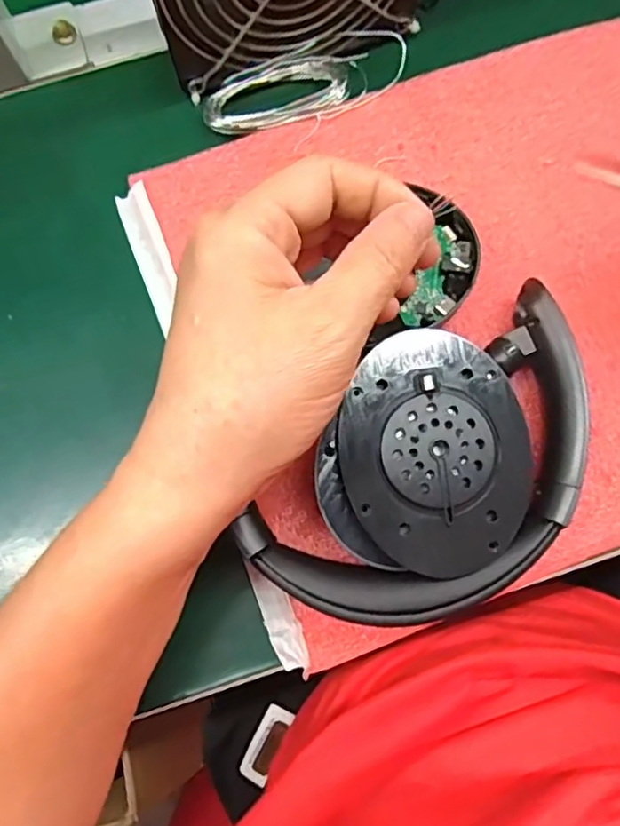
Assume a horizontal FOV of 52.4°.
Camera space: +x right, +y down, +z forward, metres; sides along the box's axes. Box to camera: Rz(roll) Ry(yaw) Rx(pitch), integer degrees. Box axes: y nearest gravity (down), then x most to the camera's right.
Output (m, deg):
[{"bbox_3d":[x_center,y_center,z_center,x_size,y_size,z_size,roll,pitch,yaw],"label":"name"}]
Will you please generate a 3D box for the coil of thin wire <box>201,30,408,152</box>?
[{"bbox_3d":[-0.001,-0.154,0.299,0.096,0.008,0.043,-24,77,-4],"label":"coil of thin wire"}]

